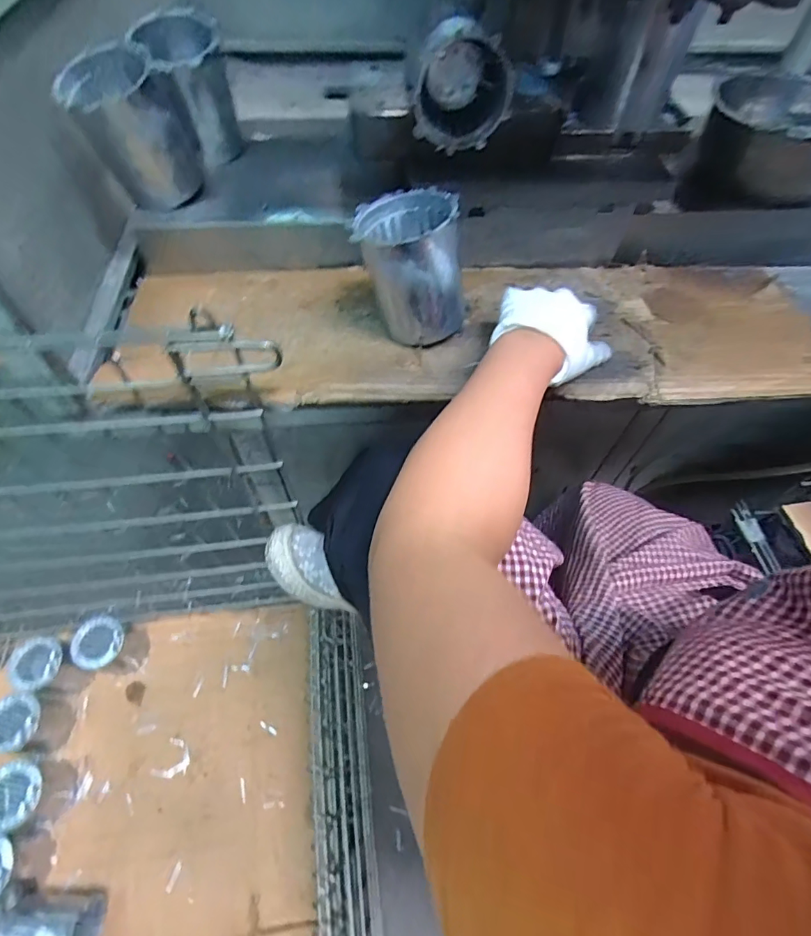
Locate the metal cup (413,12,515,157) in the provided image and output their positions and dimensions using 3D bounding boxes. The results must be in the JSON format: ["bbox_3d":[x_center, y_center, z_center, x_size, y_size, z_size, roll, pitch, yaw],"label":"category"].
[{"bbox_3d":[0.058,-0.389,0.488,0.096,0.089,0.076,0,58,-2],"label":"metal cup"}]

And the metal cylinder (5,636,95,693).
[{"bbox_3d":[-0.643,0.364,0.878,0.085,0.129,0.080,1,58,-2],"label":"metal cylinder"}]

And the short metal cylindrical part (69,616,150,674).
[{"bbox_3d":[-0.552,0.333,0.901,0.093,0.114,0.089,1,58,-2],"label":"short metal cylindrical part"}]

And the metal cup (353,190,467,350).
[{"bbox_3d":[0.005,-0.199,0.478,0.100,0.112,0.100,1,58,-2],"label":"metal cup"}]

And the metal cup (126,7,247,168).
[{"bbox_3d":[-0.244,-0.423,0.552,0.089,0.126,0.094,-23,62,-16],"label":"metal cup"}]

